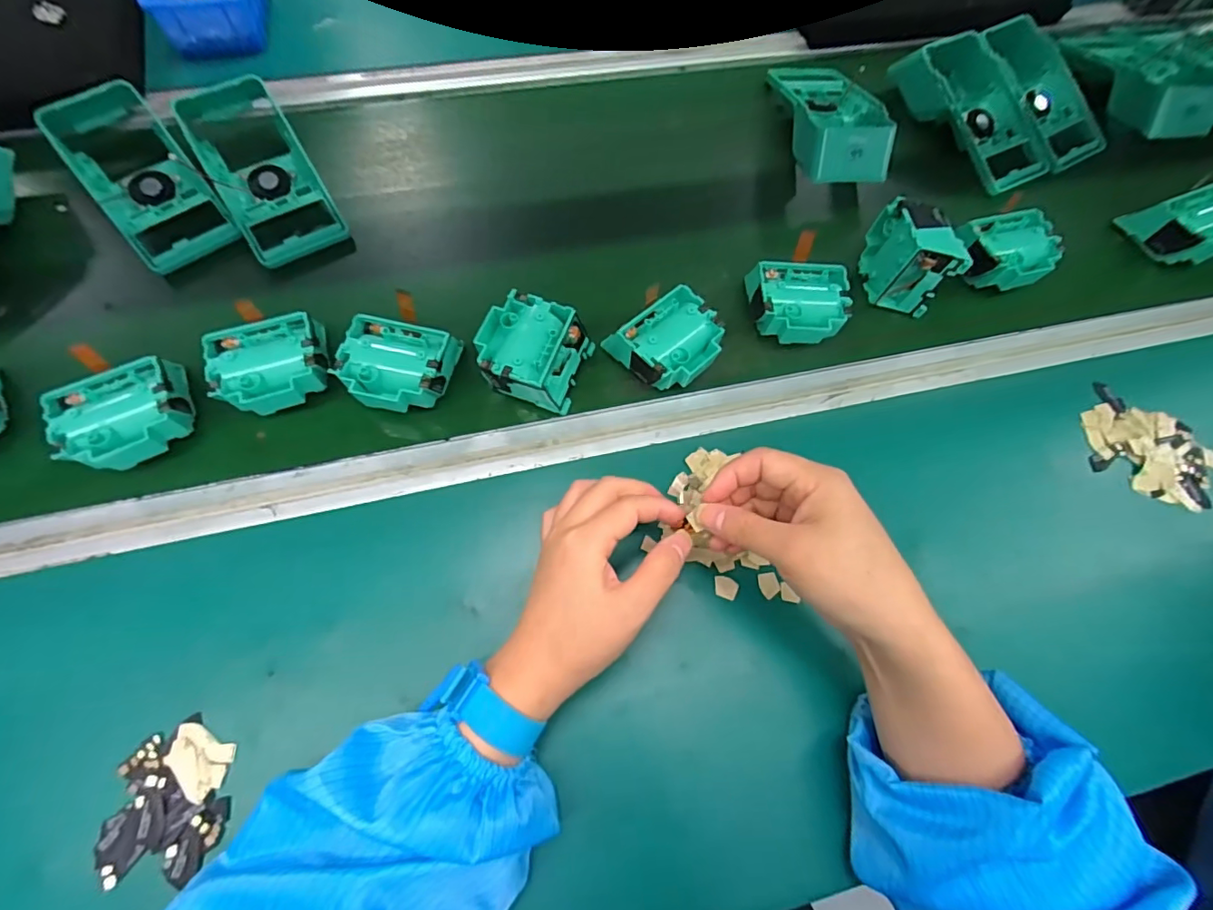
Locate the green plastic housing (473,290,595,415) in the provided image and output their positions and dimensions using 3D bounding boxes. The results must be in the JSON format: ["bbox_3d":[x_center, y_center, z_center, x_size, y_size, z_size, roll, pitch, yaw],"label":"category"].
[{"bbox_3d":[-0.059,-0.081,0.410,0.079,0.034,0.076,20,72,2],"label":"green plastic housing"}]

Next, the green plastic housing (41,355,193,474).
[{"bbox_3d":[-0.342,-0.026,0.375,0.077,0.037,0.069,-25,74,-12],"label":"green plastic housing"}]

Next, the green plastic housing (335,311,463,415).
[{"bbox_3d":[-0.160,-0.068,0.401,0.077,0.037,0.073,12,70,1],"label":"green plastic housing"}]

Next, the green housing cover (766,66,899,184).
[{"bbox_3d":[0.225,-0.342,0.525,0.089,0.058,0.180,-1,70,-4],"label":"green housing cover"}]

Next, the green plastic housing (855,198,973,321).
[{"bbox_3d":[0.255,-0.168,0.446,0.035,0.079,0.079,-7,73,-7],"label":"green plastic housing"}]

